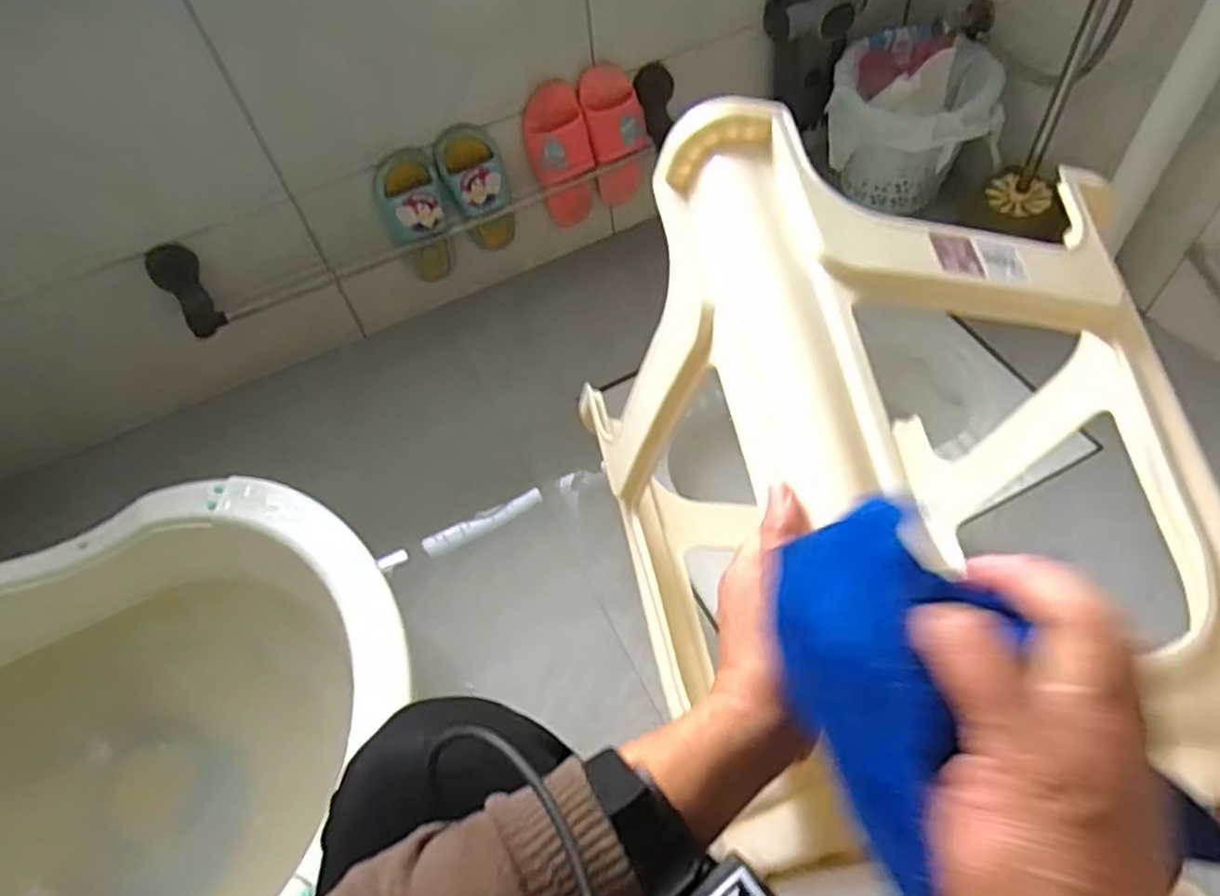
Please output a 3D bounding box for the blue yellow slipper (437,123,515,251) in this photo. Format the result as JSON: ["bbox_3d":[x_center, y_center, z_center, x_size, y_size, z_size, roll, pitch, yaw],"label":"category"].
[{"bbox_3d":[-0.188,-0.361,1.084,0.089,0.196,0.060,-18,53,-8],"label":"blue yellow slipper"}]

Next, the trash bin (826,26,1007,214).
[{"bbox_3d":[0.477,-0.500,1.171,0.258,0.208,0.241,12,55,15],"label":"trash bin"}]

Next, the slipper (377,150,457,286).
[{"bbox_3d":[-0.274,-0.316,1.070,0.089,0.207,0.066,-16,53,-6],"label":"slipper"}]

